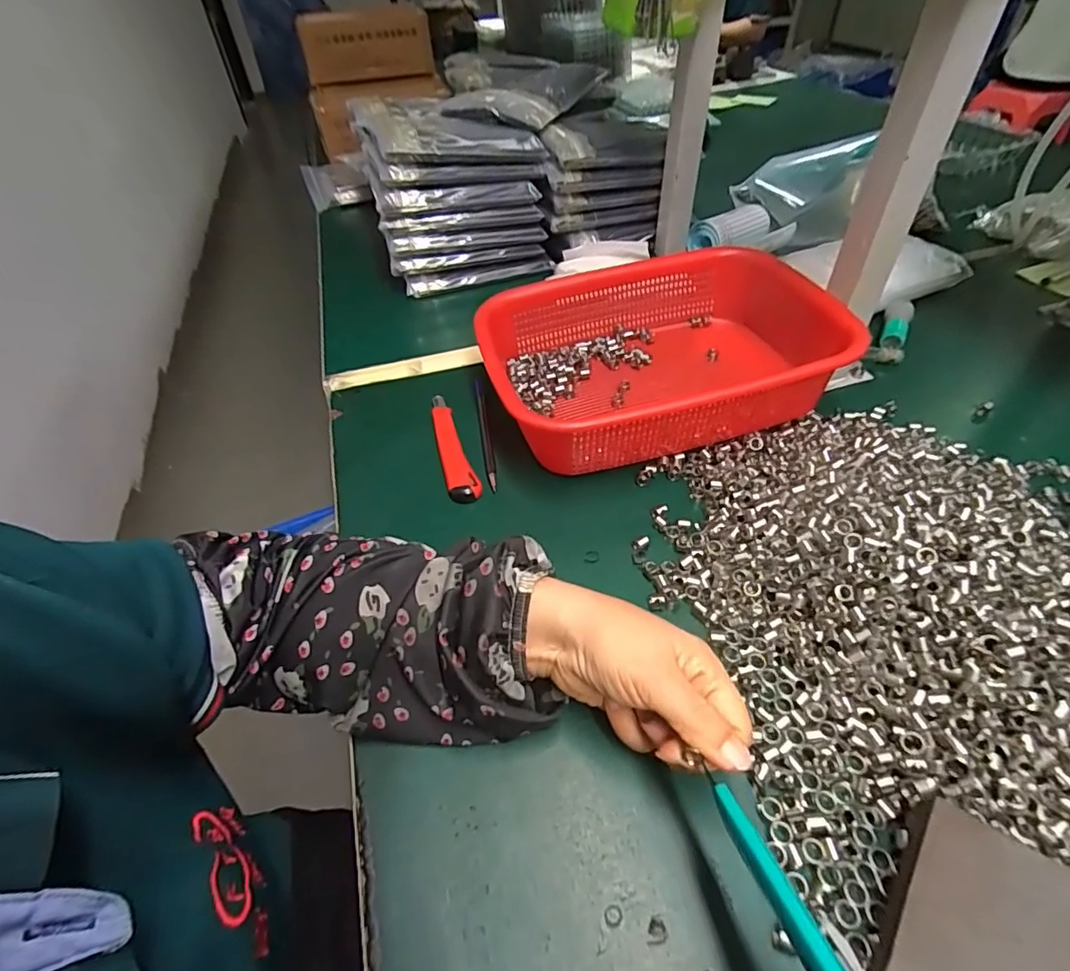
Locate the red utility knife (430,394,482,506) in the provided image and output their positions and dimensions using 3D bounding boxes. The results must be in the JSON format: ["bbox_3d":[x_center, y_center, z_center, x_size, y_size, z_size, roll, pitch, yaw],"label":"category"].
[{"bbox_3d":[-0.070,-0.037,0.455,0.025,0.007,0.132,-13,47,-9],"label":"red utility knife"}]

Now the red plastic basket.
[{"bbox_3d":[0.106,-0.111,0.466,0.268,0.075,0.205,-11,46,-7],"label":"red plastic basket"}]

